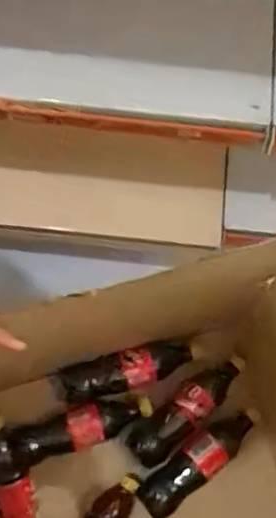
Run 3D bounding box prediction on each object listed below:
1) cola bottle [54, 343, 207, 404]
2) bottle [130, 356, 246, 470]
[{"bbox_3d":[-0.010,0.163,0.901,0.211,0.054,0.059,-16,72,7],"label":"cola bottle"},{"bbox_3d":[0.071,0.219,0.891,0.196,0.060,0.062,-40,77,-13],"label":"bottle"}]

